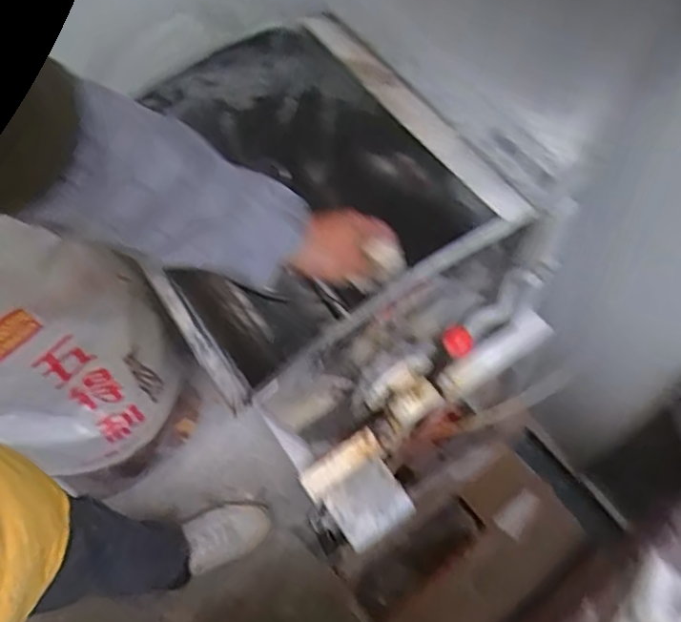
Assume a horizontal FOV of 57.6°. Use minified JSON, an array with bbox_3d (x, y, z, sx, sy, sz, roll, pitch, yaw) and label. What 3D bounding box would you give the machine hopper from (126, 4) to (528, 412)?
[{"bbox_3d":[-0.045,-0.086,0.767,0.352,0.322,0.388,-30,64,-11],"label":"machine hopper"}]

